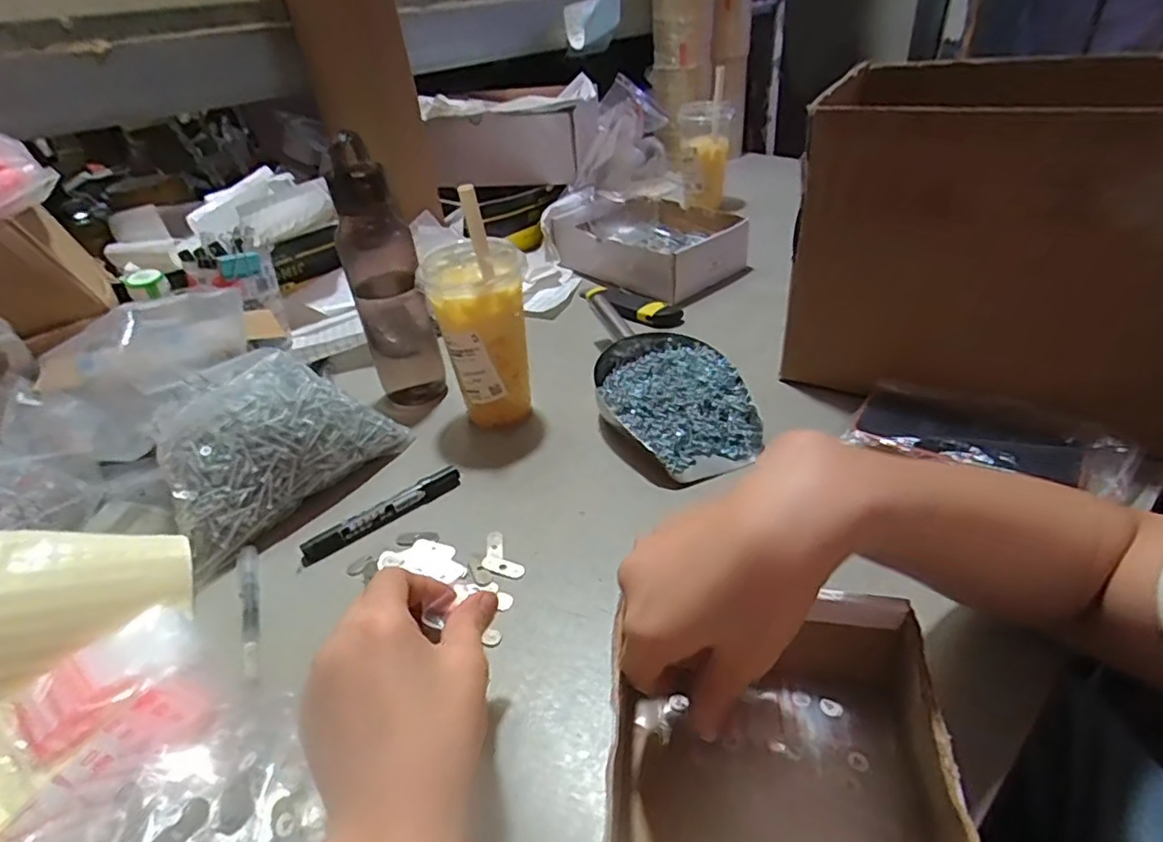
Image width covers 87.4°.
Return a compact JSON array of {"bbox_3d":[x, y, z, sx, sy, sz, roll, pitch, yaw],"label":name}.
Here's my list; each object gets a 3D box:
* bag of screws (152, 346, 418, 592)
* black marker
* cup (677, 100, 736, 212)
[{"bbox_3d":[-0.265,0.012,0.515,0.122,0.096,0.192,22,44,34],"label":"bag of screws"},{"bbox_3d":[-0.158,0.074,0.490,0.133,0.016,0.015,-28,41,-28],"label":"black marker"},{"bbox_3d":[0.203,-0.438,1.023,0.088,0.157,0.083,-4,36,3],"label":"cup"}]

